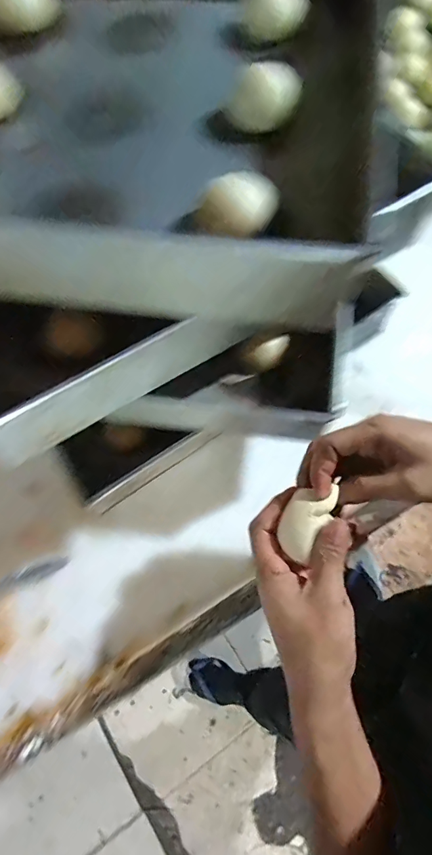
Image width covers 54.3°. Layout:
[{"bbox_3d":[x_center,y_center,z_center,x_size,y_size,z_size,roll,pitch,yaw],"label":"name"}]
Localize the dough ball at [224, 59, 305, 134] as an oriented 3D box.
[{"bbox_3d":[0.039,-0.256,0.331,0.058,0.038,0.034,10,68,6],"label":"dough ball"}]

